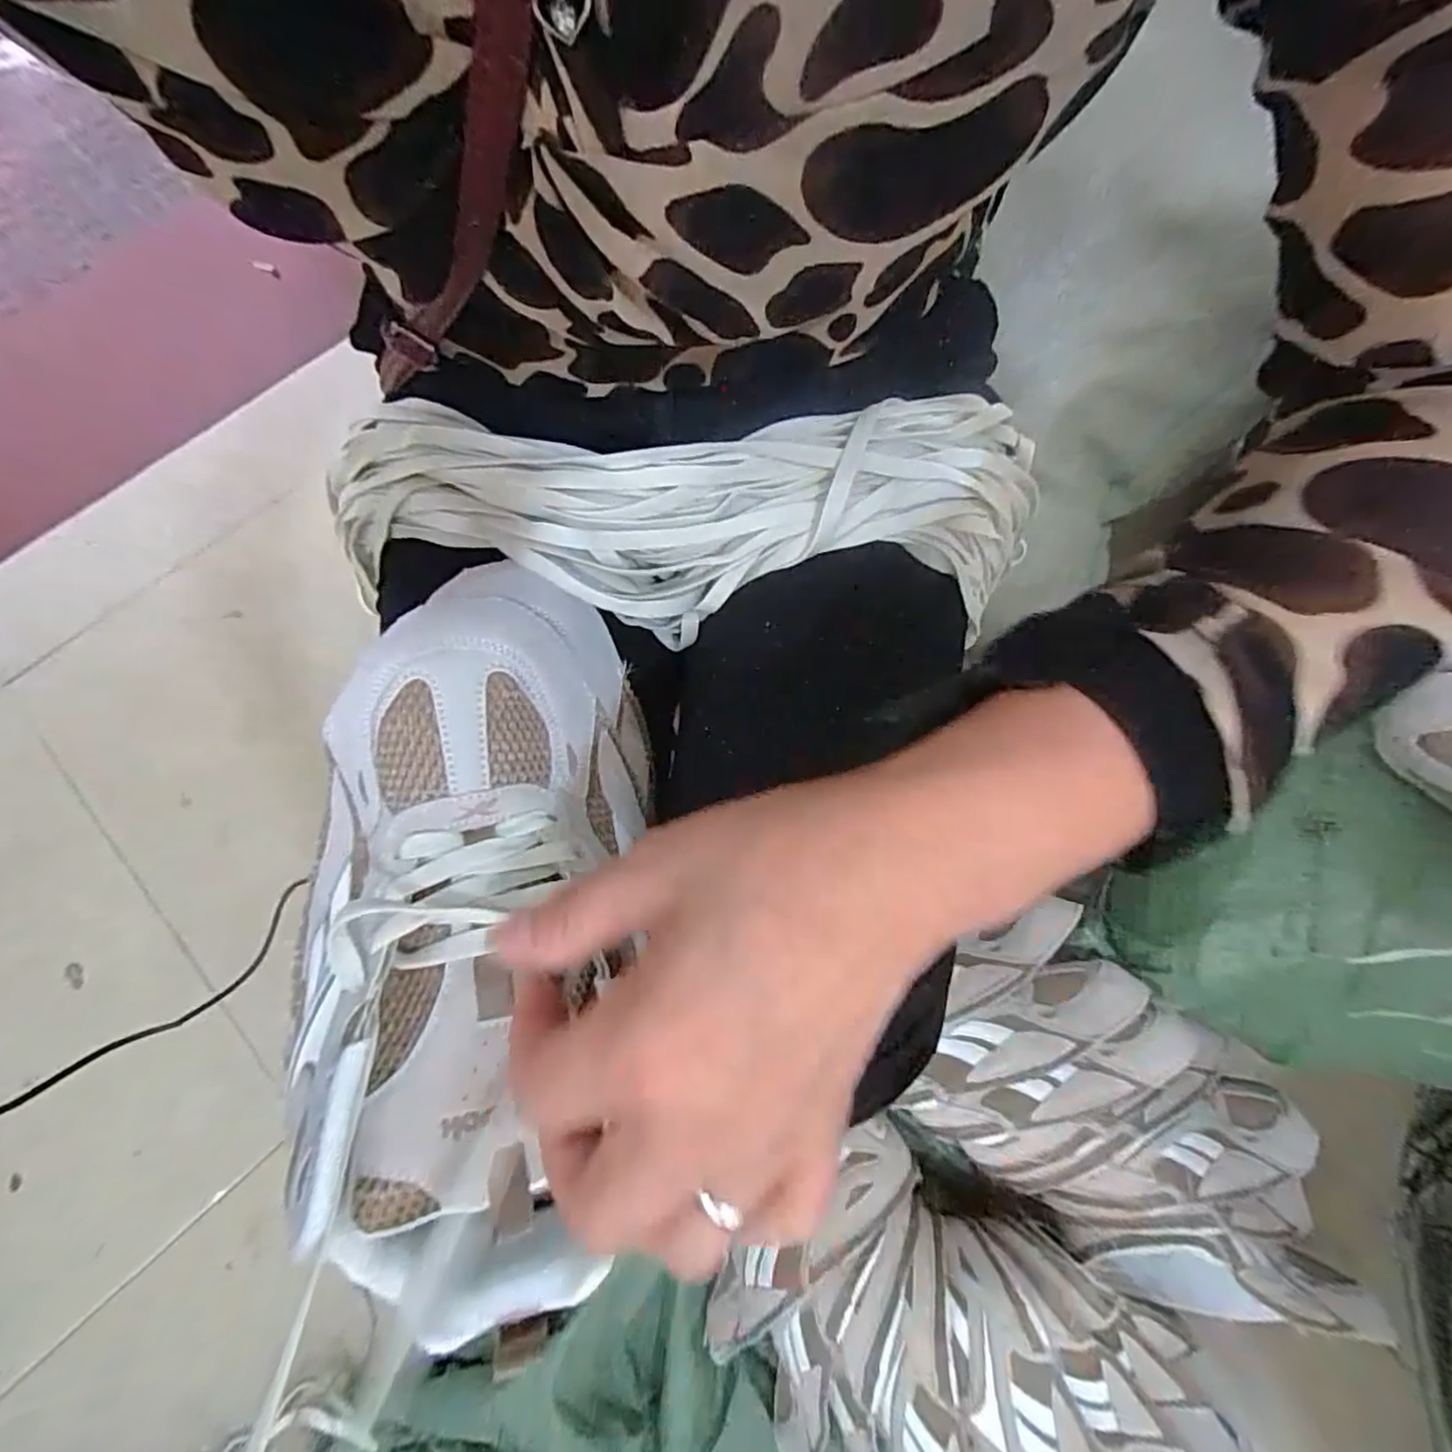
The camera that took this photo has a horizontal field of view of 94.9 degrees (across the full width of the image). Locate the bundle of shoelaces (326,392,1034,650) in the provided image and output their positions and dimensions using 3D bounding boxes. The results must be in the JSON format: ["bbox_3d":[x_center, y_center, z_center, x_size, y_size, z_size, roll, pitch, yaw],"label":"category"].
[{"bbox_3d":[-0.021,-0.099,0.307,0.337,0.067,0.096,-1,74,-1],"label":"bundle of shoelaces"}]

